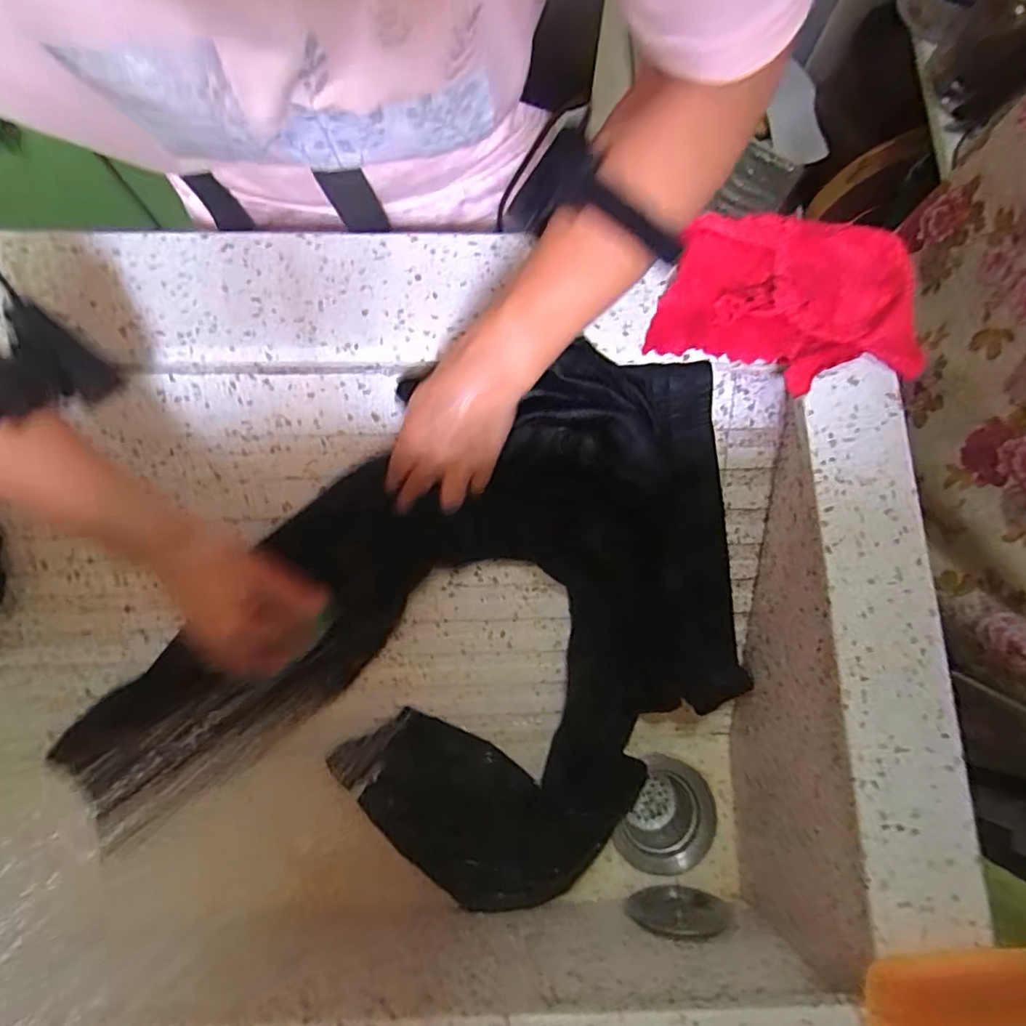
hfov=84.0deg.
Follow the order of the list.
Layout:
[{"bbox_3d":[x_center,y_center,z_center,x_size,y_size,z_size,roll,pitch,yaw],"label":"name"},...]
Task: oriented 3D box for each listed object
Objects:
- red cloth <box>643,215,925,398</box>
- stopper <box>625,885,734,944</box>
[{"bbox_3d":[0.218,-0.166,0.443,0.193,0.030,0.132,17,77,3],"label":"red cloth"},{"bbox_3d":[0.148,0.356,0.509,0.085,0.073,0.016,-2,76,-2],"label":"stopper"}]

